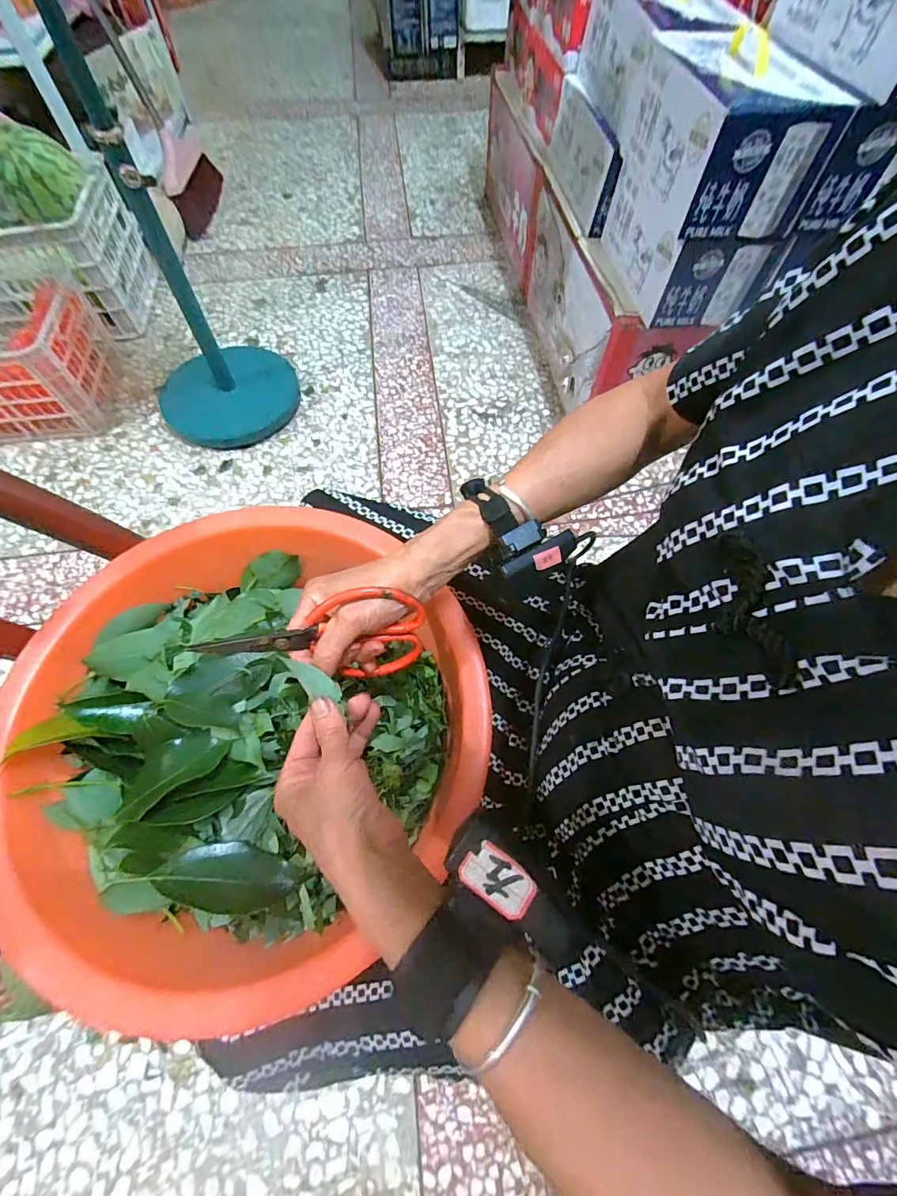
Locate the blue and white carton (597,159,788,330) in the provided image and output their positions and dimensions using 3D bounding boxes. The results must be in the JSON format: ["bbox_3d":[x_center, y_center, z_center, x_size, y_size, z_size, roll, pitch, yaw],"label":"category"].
[{"bbox_3d":[0.409,-0.627,0.816,0.168,0.133,0.296,-6,64,-4],"label":"blue and white carton"}]

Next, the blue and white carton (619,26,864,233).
[{"bbox_3d":[0.401,-0.702,0.705,0.168,0.155,0.318,-5,64,-3],"label":"blue and white carton"}]

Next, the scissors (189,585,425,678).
[{"bbox_3d":[-0.089,0.038,0.338,0.149,0.083,0.006,-17,44,-1],"label":"scissors"}]

